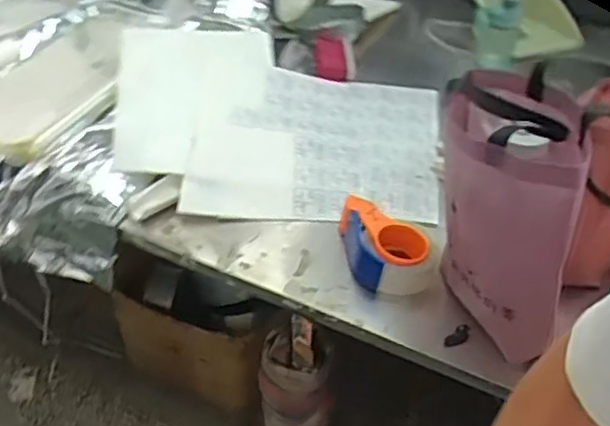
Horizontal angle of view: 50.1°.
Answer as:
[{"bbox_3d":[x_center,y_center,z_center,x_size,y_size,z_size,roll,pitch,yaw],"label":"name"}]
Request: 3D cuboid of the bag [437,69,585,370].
[{"bbox_3d":[0.239,0.001,0.806,0.167,0.284,0.212,8,41,6],"label":"bag"}]

